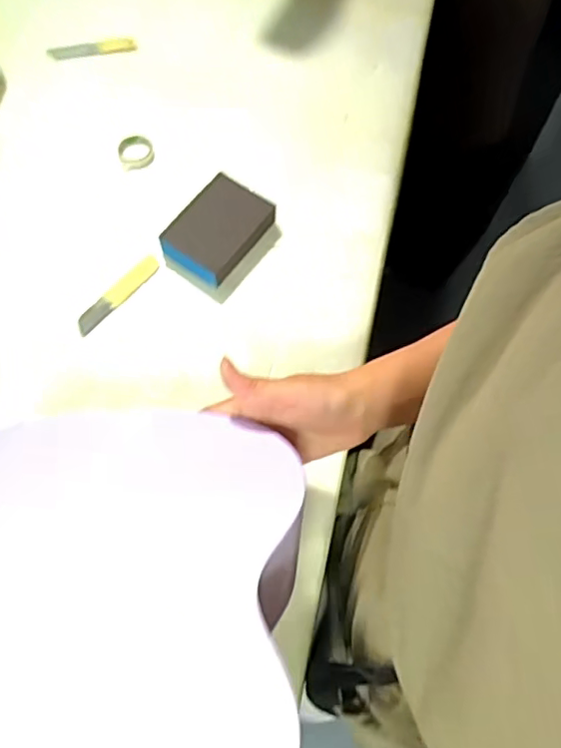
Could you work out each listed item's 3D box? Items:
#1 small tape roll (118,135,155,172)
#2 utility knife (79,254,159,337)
[{"bbox_3d":[-0.149,-0.230,0.590,0.035,0.018,0.036,1,68,-2],"label":"small tape roll"},{"bbox_3d":[-0.153,-0.075,0.536,0.021,0.008,0.099,39,72,13],"label":"utility knife"}]

